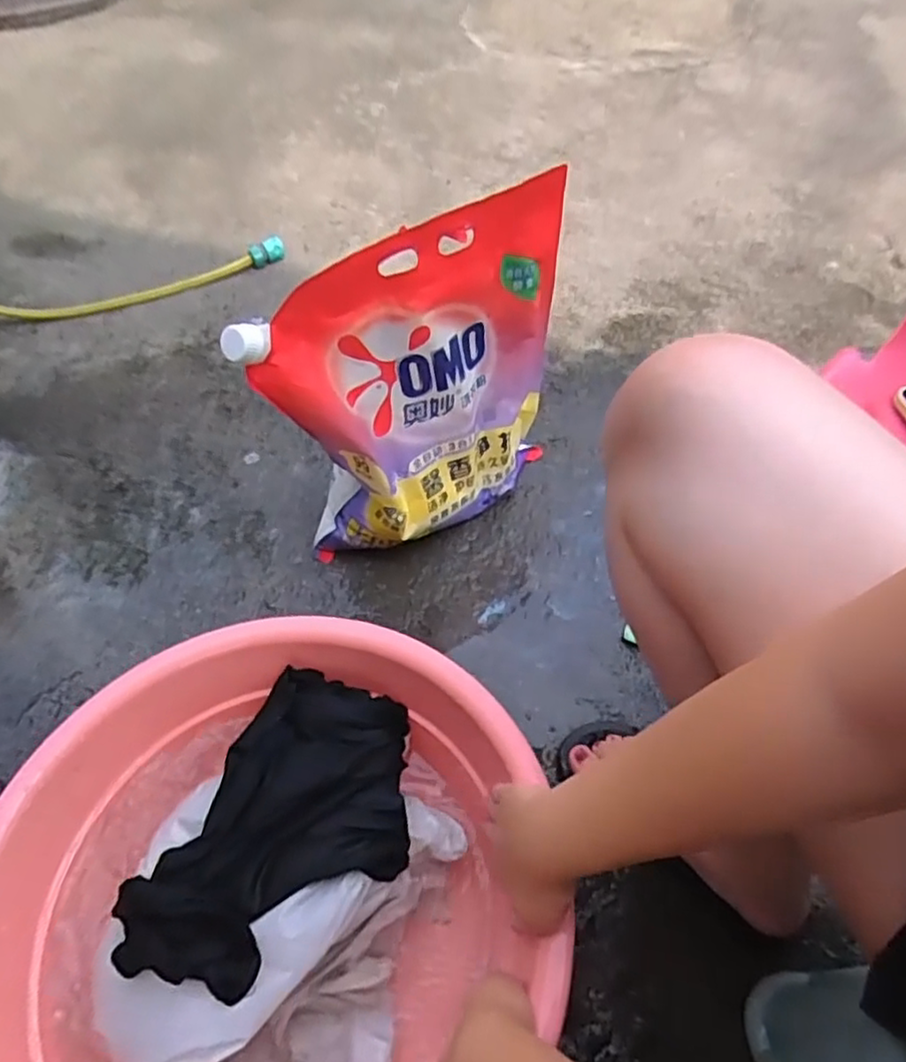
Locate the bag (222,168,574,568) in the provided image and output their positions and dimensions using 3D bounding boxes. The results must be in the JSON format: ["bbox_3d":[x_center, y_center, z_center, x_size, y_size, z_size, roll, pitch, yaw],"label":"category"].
[{"bbox_3d":[-0.023,-0.129,0.708,0.321,0.377,0.107,-28,58,-19],"label":"bag"}]

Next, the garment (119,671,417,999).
[{"bbox_3d":[-0.128,0.234,0.546,0.172,0.081,0.249,23,57,16],"label":"garment"}]

